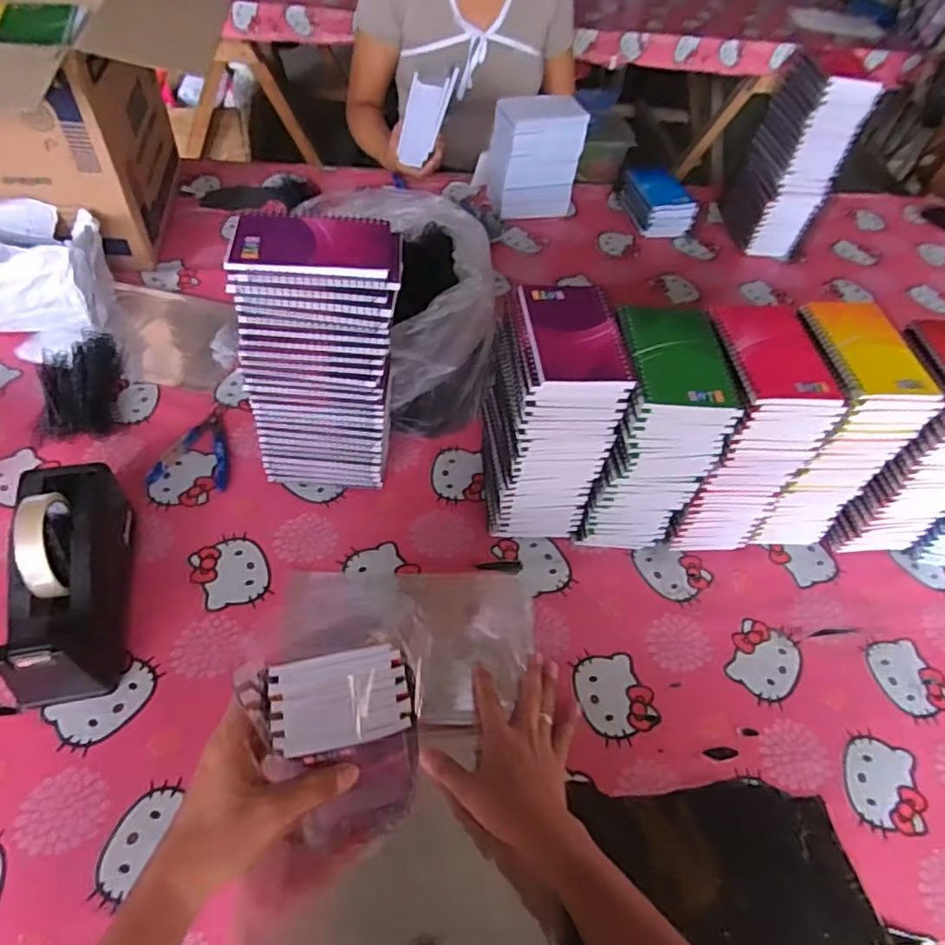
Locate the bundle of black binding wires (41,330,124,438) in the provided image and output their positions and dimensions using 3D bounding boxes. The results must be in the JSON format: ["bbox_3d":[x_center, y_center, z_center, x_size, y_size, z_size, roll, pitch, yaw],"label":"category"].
[{"bbox_3d":[-0.467,-0.106,0.750,0.093,0.039,0.148,-15,54,-18],"label":"bundle of black binding wires"}]

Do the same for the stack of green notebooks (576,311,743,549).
[{"bbox_3d":[0.172,-0.029,0.639,0.099,0.248,0.125,1,51,-6],"label":"stack of green notebooks"}]

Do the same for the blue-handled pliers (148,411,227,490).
[{"bbox_3d":[-0.313,-0.028,0.725,0.081,0.014,0.109,6,51,-1],"label":"blue-handled pliers"}]

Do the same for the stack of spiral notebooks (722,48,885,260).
[{"bbox_3d":[0.534,-0.522,1.054,0.099,0.287,0.155,-1,51,-7],"label":"stack of spiral notebooks"}]

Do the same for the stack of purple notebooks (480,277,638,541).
[{"bbox_3d":[0.074,-0.043,0.637,0.098,0.254,0.133,-3,51,-9],"label":"stack of purple notebooks"}]

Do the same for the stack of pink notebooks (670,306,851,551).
[{"bbox_3d":[0.267,-0.035,0.656,0.098,0.245,0.130,-1,51,-7],"label":"stack of pink notebooks"}]

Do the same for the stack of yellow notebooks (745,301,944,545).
[{"bbox_3d":[0.357,-0.040,0.672,0.100,0.249,0.131,-4,52,-9],"label":"stack of yellow notebooks"}]

